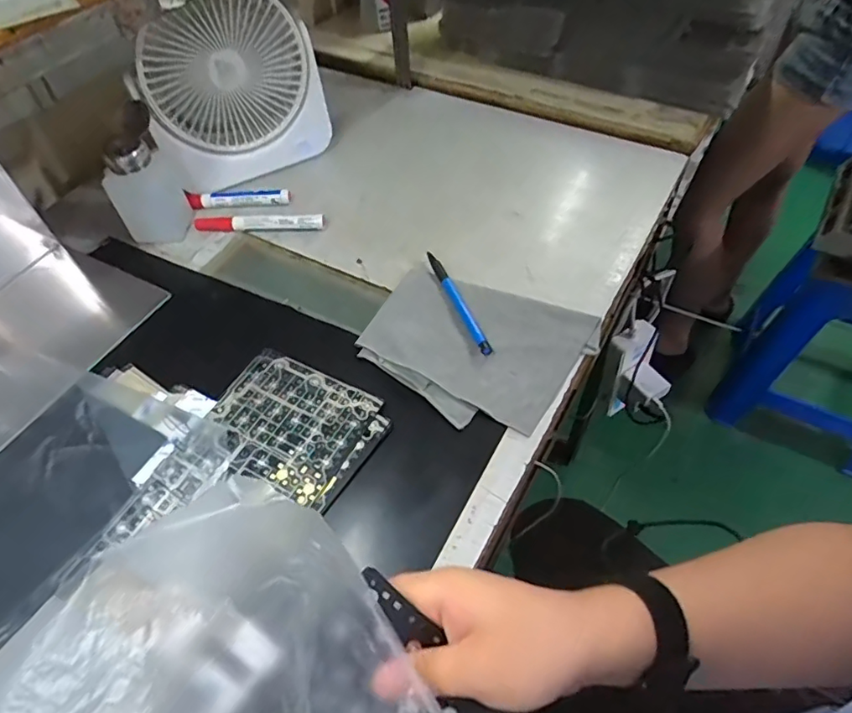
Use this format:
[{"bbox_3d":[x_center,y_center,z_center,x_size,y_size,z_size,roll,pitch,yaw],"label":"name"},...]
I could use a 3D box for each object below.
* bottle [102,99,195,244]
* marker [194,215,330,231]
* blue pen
[{"bbox_3d":[-0.286,-0.176,0.552,0.070,0.112,0.059,-29,56,-17],"label":"bottle"},{"bbox_3d":[-0.179,-0.143,0.585,0.145,0.015,0.015,4,53,7],"label":"marker"},{"bbox_3d":[0.028,-0.053,0.496,0.013,0.009,0.132,-19,54,-10],"label":"blue pen"}]

